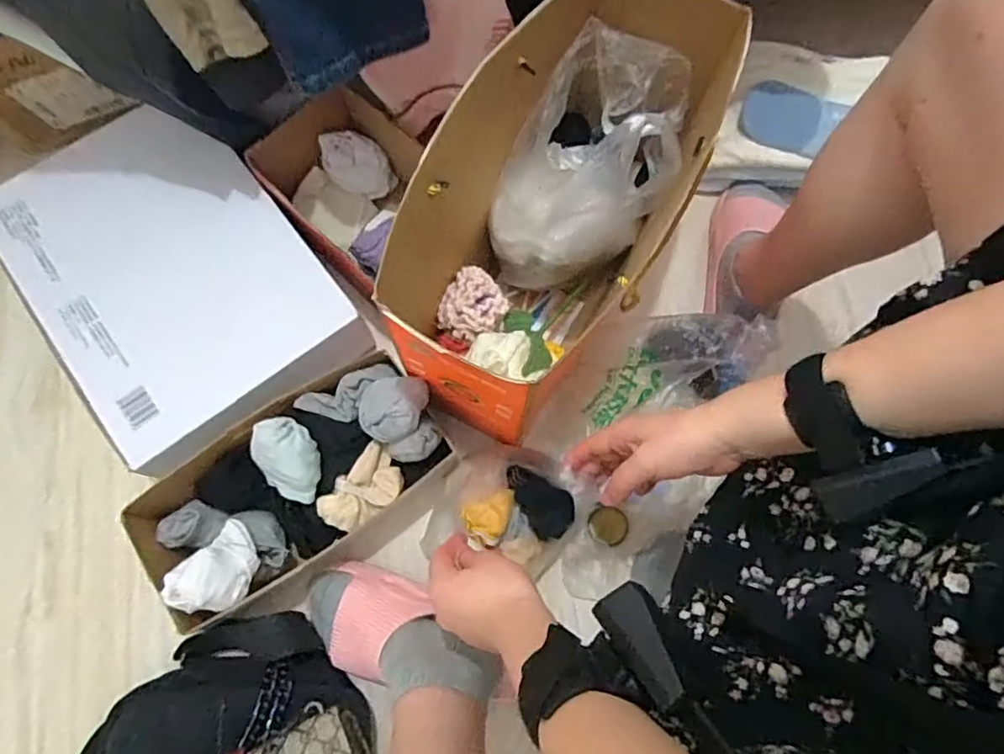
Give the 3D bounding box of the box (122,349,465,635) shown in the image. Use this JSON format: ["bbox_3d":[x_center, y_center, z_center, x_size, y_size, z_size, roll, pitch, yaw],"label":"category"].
[{"bbox_3d":[-0.201,0.100,0.573,0.289,0.105,0.144,-33,78,-9],"label":"box"}]

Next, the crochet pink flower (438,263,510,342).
[{"bbox_3d":[-0.028,-0.074,0.608,0.066,0.027,0.070,0,75,-1],"label":"crochet pink flower"}]

